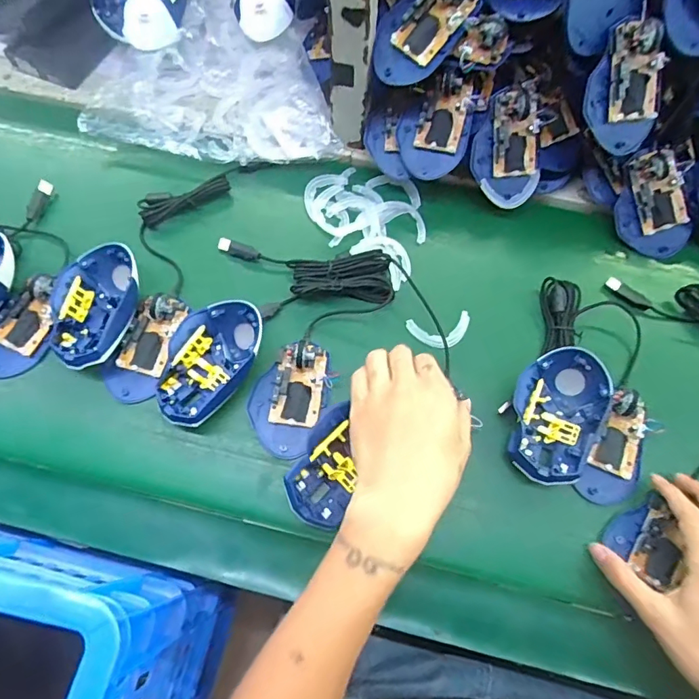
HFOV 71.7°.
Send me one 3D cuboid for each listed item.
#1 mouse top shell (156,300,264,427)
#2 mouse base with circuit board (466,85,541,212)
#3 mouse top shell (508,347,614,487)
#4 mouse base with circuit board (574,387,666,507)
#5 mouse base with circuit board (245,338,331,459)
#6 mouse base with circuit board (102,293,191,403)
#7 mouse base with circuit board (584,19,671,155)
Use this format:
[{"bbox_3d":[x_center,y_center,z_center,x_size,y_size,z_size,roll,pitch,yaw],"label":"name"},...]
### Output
[{"bbox_3d":[-0.129,0.013,0.450,0.078,0.040,0.121,32,72,9],"label":"mouse top shell"},{"bbox_3d":[0.161,-0.206,0.498,0.069,0.023,0.111,-5,112,4],"label":"mouse base with circuit board"},{"bbox_3d":[0.184,0.059,0.440,0.076,0.042,0.124,26,71,7],"label":"mouse top shell"},{"bbox_3d":[0.248,0.092,0.435,0.047,0.030,0.099,28,72,7],"label":"mouse base with circuit board"},{"bbox_3d":[-0.055,0.040,0.447,0.067,0.030,0.105,22,71,5],"label":"mouse base with circuit board"},{"bbox_3d":[-0.189,-0.004,0.461,0.064,0.029,0.110,24,72,6],"label":"mouse base with circuit board"},{"bbox_3d":[0.253,-0.238,0.446,0.065,0.109,0.020,-8,27,10],"label":"mouse base with circuit board"}]

